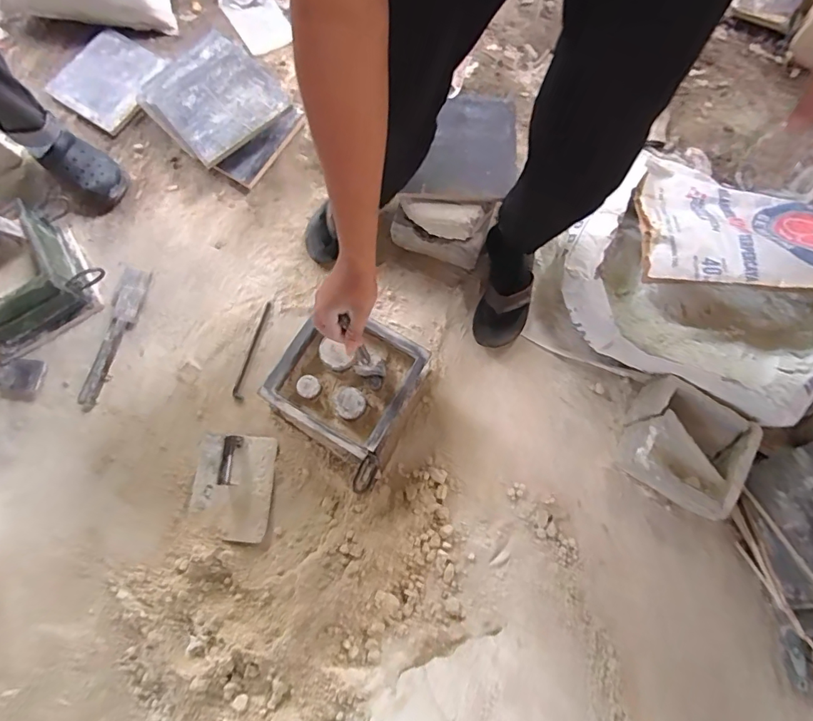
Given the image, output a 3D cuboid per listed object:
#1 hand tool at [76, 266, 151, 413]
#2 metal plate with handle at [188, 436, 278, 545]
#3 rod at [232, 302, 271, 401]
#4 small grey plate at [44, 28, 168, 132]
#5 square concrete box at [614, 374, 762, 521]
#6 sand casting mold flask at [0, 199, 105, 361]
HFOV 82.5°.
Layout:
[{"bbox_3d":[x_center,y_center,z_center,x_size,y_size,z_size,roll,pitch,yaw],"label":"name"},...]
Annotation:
[{"bbox_3d":[-0.650,-0.052,1.026,0.061,0.012,0.326,12,75,4],"label":"hand tool"},{"bbox_3d":[-0.359,0.250,0.928,0.168,0.057,0.198,4,75,2],"label":"metal plate with handle"},{"bbox_3d":[-0.346,-0.023,1.036,0.026,0.008,0.231,10,75,4],"label":"rod"},{"bbox_3d":[-0.801,-0.760,1.238,0.257,0.034,0.246,35,78,10],"label":"small grey plate"},{"bbox_3d":[0.537,0.169,0.907,0.208,0.103,0.202,33,78,9],"label":"square concrete box"},{"bbox_3d":[-0.851,-0.177,1.016,0.261,0.128,0.250,-41,78,-9],"label":"sand casting mold flask"}]

